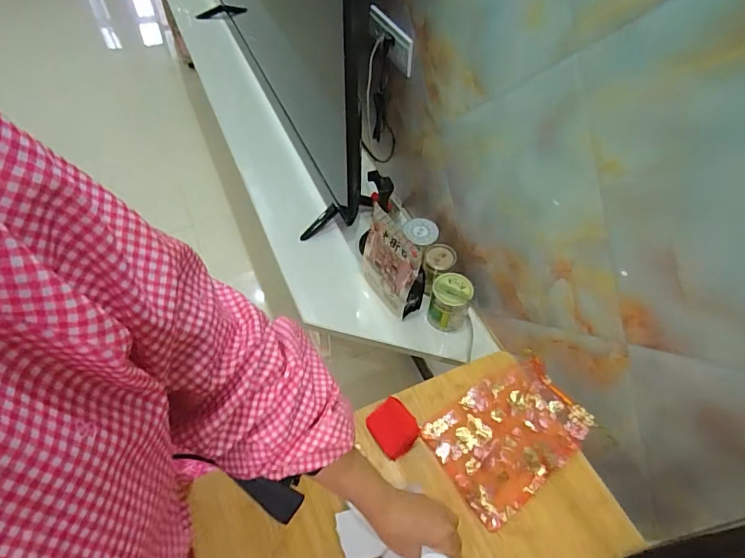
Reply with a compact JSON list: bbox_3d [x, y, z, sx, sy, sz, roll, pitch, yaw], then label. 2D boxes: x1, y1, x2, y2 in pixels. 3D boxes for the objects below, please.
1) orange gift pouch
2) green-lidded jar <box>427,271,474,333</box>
[{"bbox_3d":[0.188,0.208,0.636,0.210,0.022,0.143,-29,58,-23],"label":"orange gift pouch"},{"bbox_3d":[0.166,0.050,0.988,0.086,0.105,0.078,9,52,5],"label":"green-lidded jar"}]

